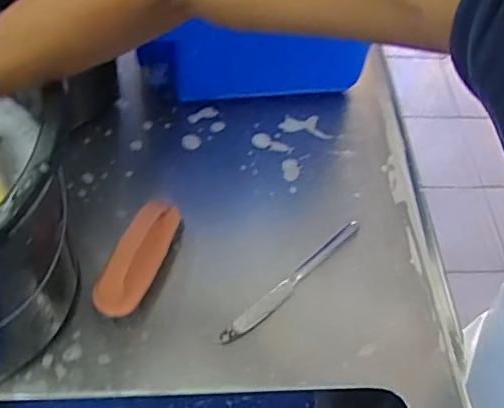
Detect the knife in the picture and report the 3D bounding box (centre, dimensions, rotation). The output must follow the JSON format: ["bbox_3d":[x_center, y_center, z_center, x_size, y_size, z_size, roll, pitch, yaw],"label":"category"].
[{"bbox_3d":[0.051,0.088,0.663,0.224,0.004,0.020,-37,67,-25],"label":"knife"}]

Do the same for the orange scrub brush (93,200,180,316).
[{"bbox_3d":[-0.123,0.063,0.631,0.051,0.066,0.140,26,58,12],"label":"orange scrub brush"}]

